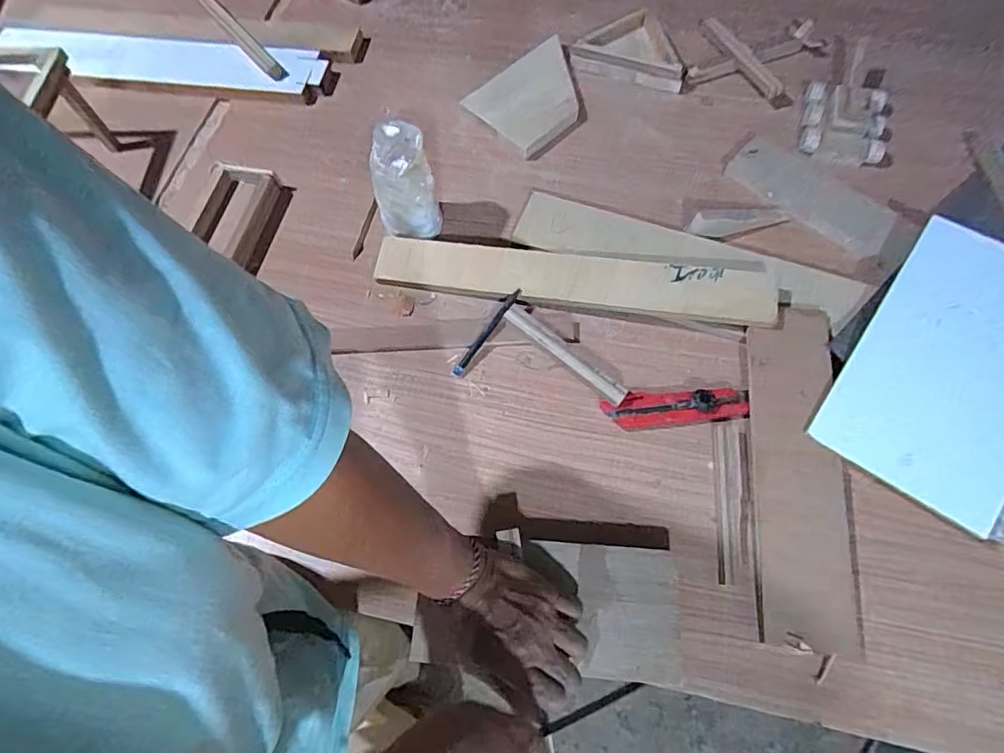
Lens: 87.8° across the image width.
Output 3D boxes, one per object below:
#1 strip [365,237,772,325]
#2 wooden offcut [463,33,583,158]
[{"bbox_3d":[0.064,-0.100,0.528,0.395,0.011,0.052,8,78,9],"label":"strip"},{"bbox_3d":[0.043,-0.347,0.651,0.150,0.023,0.109,-43,72,-13],"label":"wooden offcut"}]

